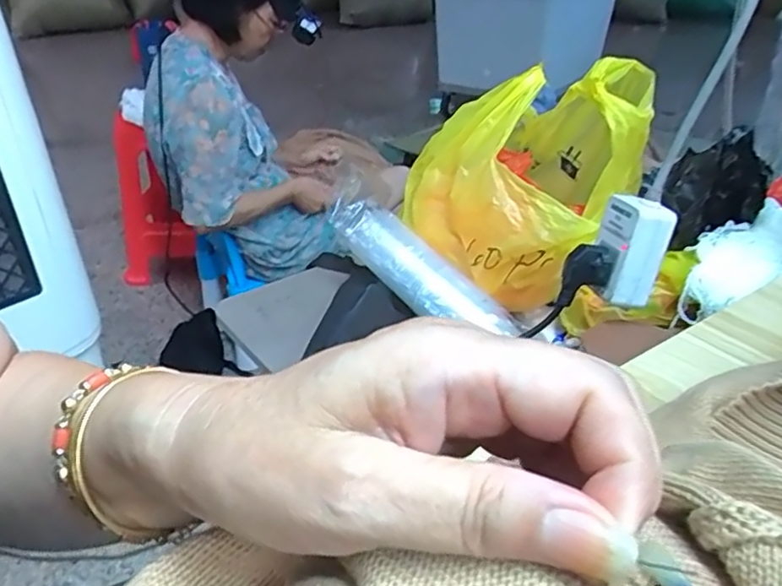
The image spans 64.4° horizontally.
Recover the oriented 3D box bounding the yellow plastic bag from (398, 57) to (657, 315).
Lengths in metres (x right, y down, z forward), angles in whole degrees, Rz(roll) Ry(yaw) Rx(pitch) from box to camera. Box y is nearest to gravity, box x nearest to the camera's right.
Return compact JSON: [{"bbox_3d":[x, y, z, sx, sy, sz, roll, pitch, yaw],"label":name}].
[{"bbox_3d":[0.141,-0.155,0.723,0.247,0.209,0.260,2,33,3],"label":"yellow plastic bag"}]

